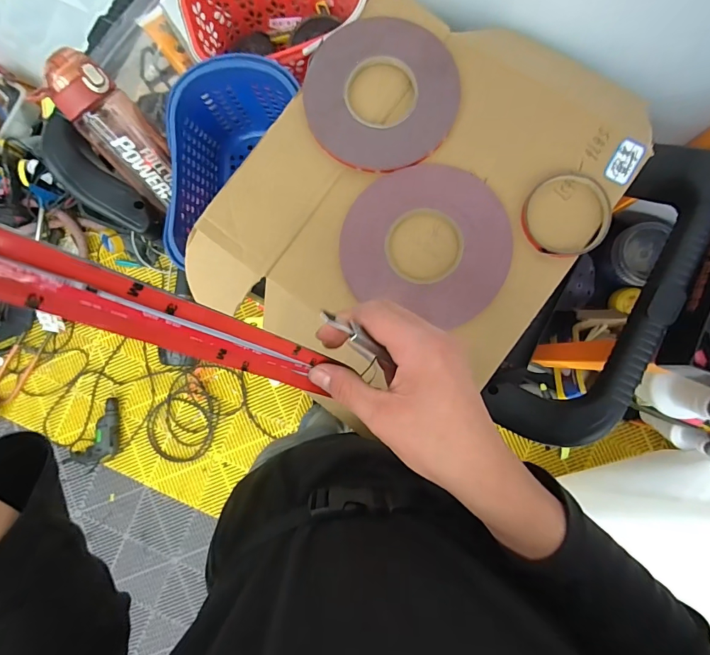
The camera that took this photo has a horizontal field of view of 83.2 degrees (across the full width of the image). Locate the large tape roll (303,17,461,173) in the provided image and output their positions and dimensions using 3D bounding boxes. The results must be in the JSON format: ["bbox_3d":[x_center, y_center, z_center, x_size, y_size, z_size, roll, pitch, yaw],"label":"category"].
[{"bbox_3d":[0.029,-0.255,0.439,0.163,0.012,0.161,0,86,3],"label":"large tape roll"}]

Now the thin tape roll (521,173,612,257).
[{"bbox_3d":[0.226,-0.121,0.429,0.090,0.012,0.089,0,86,3],"label":"thin tape roll"}]

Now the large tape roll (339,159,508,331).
[{"bbox_3d":[0.077,-0.095,0.432,0.177,0.011,0.161,19,87,4],"label":"large tape roll"}]

